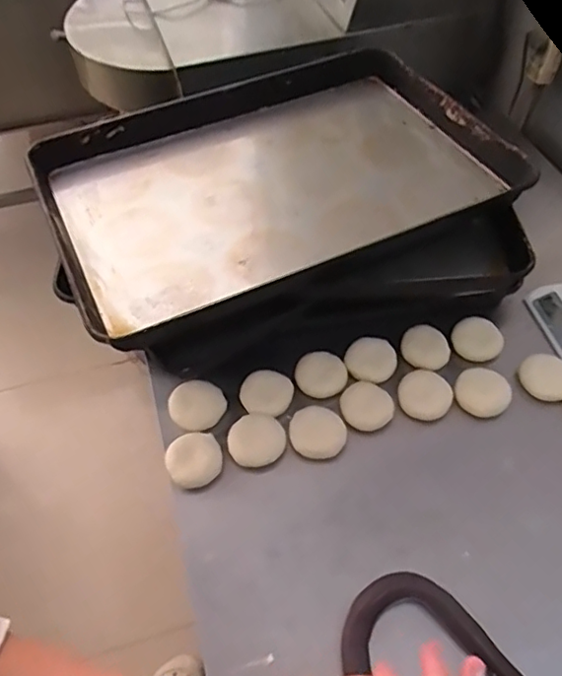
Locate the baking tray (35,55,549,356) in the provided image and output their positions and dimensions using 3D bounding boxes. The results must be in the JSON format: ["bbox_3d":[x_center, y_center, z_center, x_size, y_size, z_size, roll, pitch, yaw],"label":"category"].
[{"bbox_3d":[-0.009,-0.225,0.784,0.594,0.062,0.406,-22,54,-15],"label":"baking tray"}]

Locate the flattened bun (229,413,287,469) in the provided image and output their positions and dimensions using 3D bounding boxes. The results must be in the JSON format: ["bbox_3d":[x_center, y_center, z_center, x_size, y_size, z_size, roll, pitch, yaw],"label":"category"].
[{"bbox_3d":[-0.030,0.127,0.692,0.068,0.016,0.064,-1,52,1],"label":"flattened bun"}]

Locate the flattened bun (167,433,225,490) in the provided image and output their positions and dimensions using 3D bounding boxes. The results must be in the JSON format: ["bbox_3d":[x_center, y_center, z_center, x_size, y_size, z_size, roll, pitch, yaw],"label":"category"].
[{"bbox_3d":[-0.104,0.146,0.677,0.065,0.021,0.060,-1,52,1],"label":"flattened bun"}]

